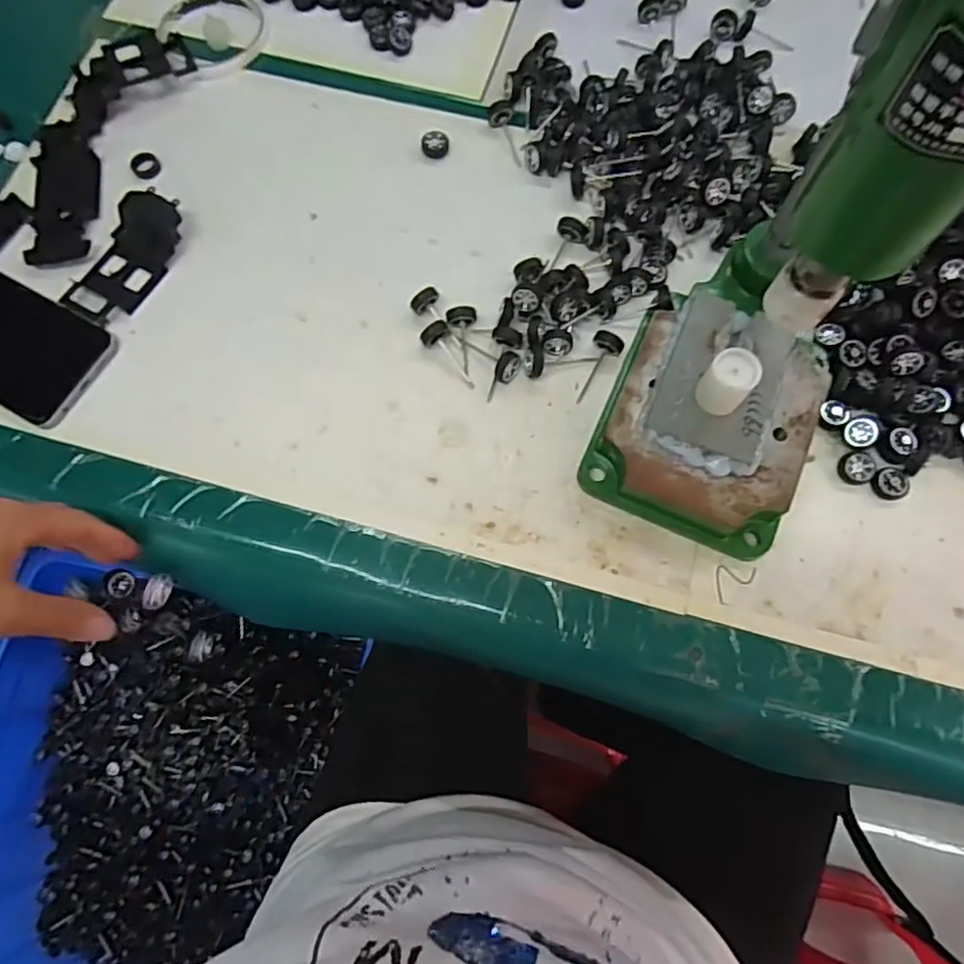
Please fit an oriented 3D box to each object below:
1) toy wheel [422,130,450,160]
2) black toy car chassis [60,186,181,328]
[{"bbox_3d":[-0.034,-0.246,0.455,0.018,0.009,0.018,-1,74,2],"label":"toy wheel"},{"bbox_3d":[-0.241,-0.151,0.423,0.046,0.015,0.096,24,75,8],"label":"black toy car chassis"}]

